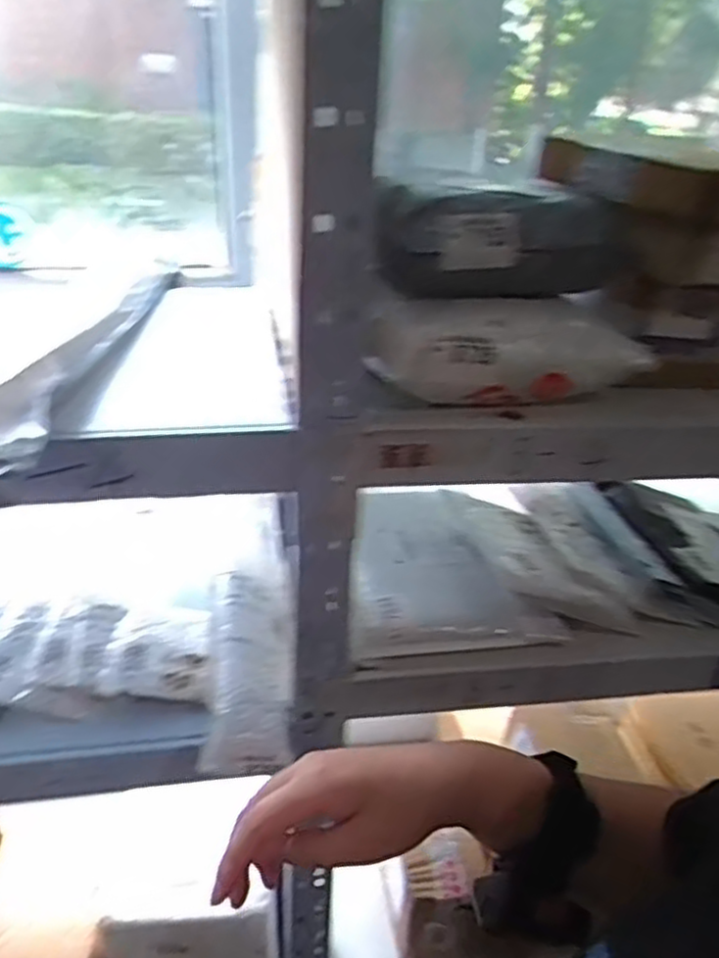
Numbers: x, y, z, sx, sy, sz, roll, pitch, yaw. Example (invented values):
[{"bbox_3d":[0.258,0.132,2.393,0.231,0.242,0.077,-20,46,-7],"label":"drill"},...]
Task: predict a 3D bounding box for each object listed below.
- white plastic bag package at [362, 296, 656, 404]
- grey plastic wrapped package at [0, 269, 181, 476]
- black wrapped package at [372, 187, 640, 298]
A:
[{"bbox_3d":[0.111,-0.100,0.574,0.217,0.065,0.059,-2,30,-9],"label":"white plastic bag package"},{"bbox_3d":[-0.229,-0.119,0.614,0.072,0.032,0.497,2,29,-1],"label":"grey plastic wrapped package"},{"bbox_3d":[0.106,-0.177,0.563,0.205,0.072,0.043,-6,30,-15],"label":"black wrapped package"}]

